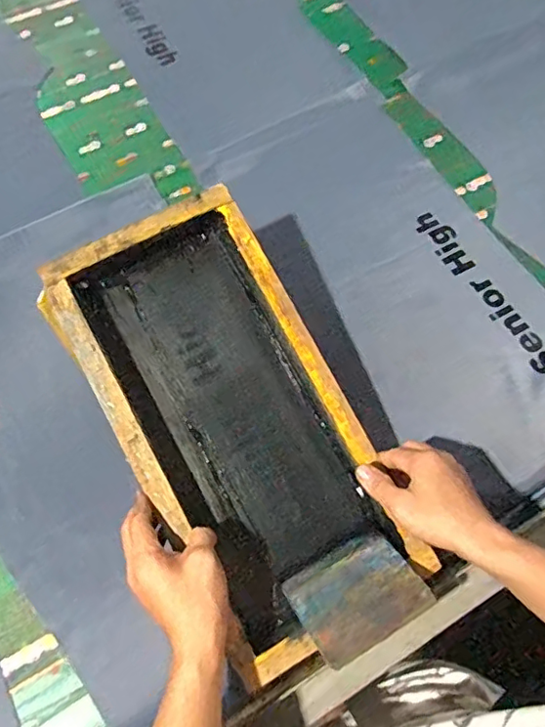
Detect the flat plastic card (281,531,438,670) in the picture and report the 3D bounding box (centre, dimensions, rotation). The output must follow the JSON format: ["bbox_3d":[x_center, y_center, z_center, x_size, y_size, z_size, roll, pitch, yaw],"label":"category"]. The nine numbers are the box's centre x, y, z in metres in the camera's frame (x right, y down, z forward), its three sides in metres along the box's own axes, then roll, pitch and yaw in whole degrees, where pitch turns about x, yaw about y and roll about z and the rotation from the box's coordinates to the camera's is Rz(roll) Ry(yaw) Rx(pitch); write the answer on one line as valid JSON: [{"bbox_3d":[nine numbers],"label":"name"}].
[{"bbox_3d":[0.075,0.205,0.501,0.107,0.011,0.098,-25,31,-14],"label":"flat plastic card"}]

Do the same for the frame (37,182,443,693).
[{"bbox_3d":[-0.040,0.052,0.561,0.215,0.051,0.434,-29,81,-13],"label":"frame"}]

